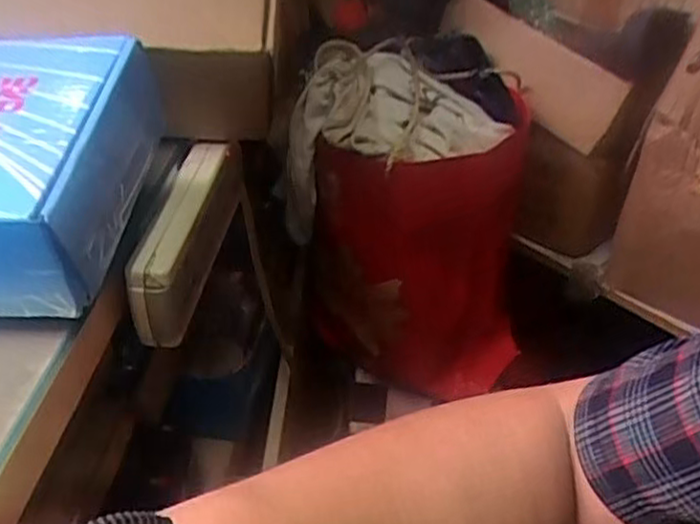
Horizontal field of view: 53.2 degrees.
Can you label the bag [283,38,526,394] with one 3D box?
[{"bbox_3d":[0.072,-0.034,0.834,0.246,0.380,0.201,-20,42,-23],"label":"bag"}]

